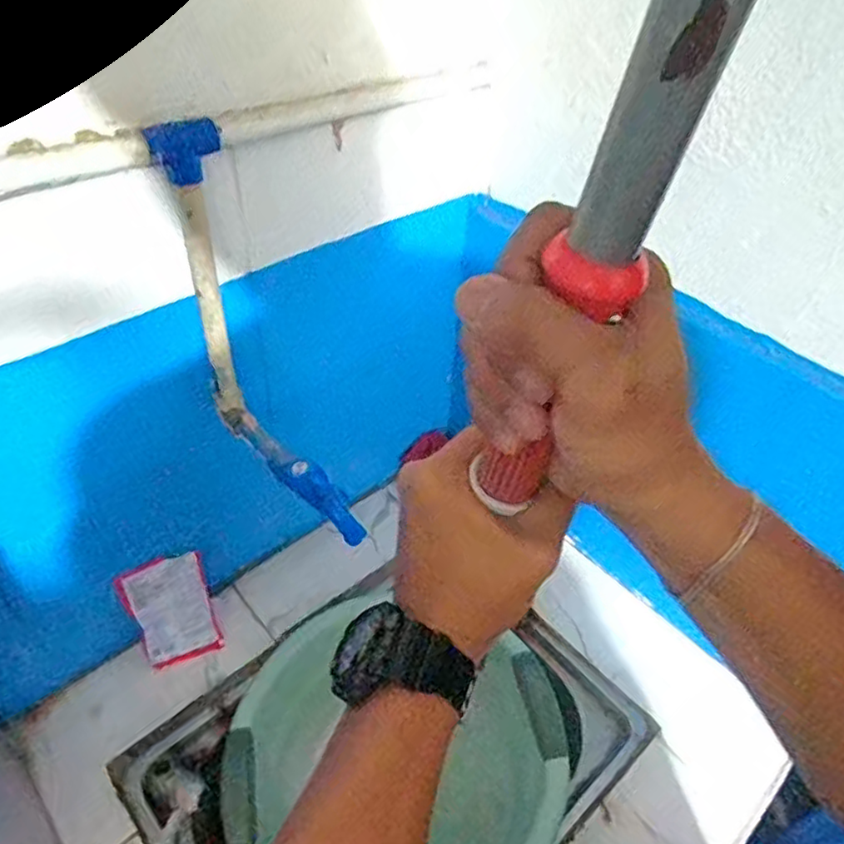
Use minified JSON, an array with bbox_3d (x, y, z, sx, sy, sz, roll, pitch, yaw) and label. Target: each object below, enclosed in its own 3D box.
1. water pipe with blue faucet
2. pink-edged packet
[{"bbox_3d":[-0.133,-0.051,0.534,0.049,0.312,0.236,-23,50,-26],"label":"water pipe with blue faucet"},{"bbox_3d":[-0.287,0.218,0.745,0.088,0.127,0.009,-19,15,-30],"label":"pink-edged packet"}]

